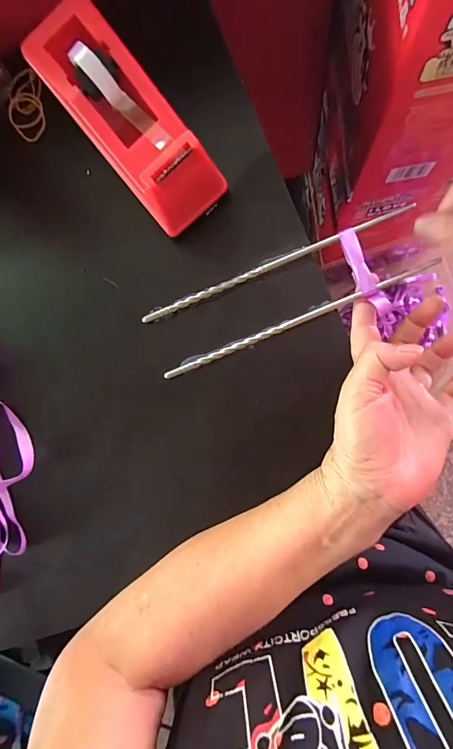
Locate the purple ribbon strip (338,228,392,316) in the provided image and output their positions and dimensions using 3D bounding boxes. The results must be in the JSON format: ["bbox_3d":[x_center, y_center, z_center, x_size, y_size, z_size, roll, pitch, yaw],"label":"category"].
[{"bbox_3d":[0.101,-0.076,0.272,0.014,0.005,0.069,-24,84,5],"label":"purple ribbon strip"}]

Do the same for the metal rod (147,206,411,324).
[{"bbox_3d":[0.034,-0.085,0.284,0.217,0.012,0.008,-21,86,8],"label":"metal rod"}]

